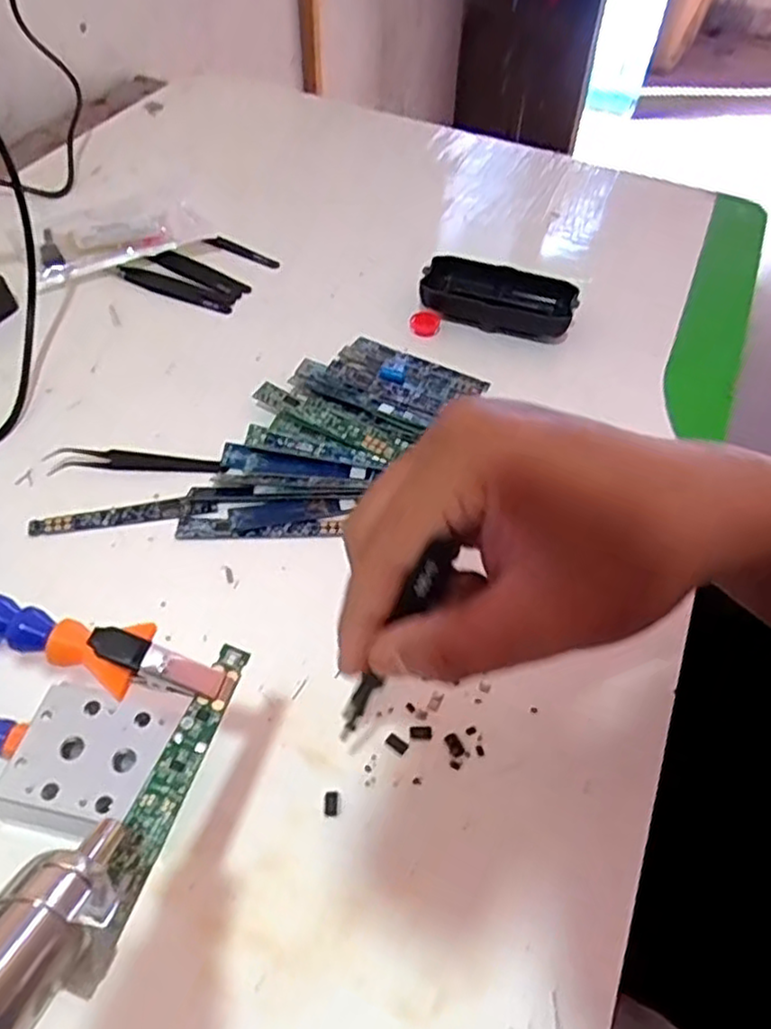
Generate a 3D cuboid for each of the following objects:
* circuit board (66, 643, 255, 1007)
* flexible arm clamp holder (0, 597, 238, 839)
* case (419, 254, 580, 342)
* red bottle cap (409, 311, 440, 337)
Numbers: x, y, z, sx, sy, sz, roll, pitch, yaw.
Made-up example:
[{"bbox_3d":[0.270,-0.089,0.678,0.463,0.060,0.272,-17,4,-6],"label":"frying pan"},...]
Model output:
[{"bbox_3d":[-0.066,0.083,0.209,0.013,0.004,0.099,13,52,10],"label":"circuit board"},{"bbox_3d":[-0.150,0.070,0.269,0.191,0.112,0.055,17,54,10],"label":"flexible arm clamp holder"},{"bbox_3d":[0.084,-0.161,0.520,0.109,0.022,0.055,16,53,10],"label":"case"},{"bbox_3d":[0.028,-0.138,0.510,0.022,0.009,0.021,1,52,-1],"label":"red bottle cap"}]

